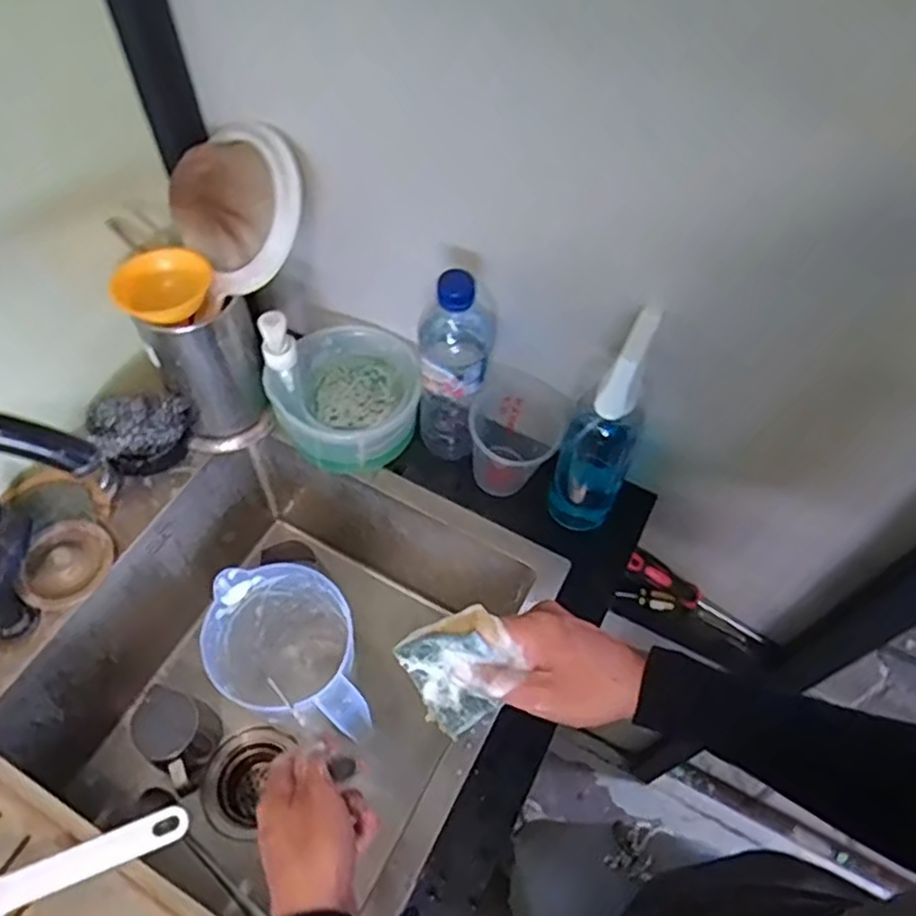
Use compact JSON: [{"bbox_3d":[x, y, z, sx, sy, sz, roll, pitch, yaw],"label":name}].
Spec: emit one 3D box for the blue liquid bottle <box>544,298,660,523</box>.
[{"bbox_3d":[0.122,-0.021,0.586,0.064,0.289,0.055,22,58,12],"label":"blue liquid bottle"}]

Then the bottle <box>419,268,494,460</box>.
[{"bbox_3d":[-0.005,-0.079,0.658,0.065,0.224,0.066,7,56,2],"label":"bottle"}]

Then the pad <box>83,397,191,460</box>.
[{"bbox_3d":[-0.304,-0.028,0.676,0.093,0.073,0.050,-12,58,-10],"label":"pad"}]

